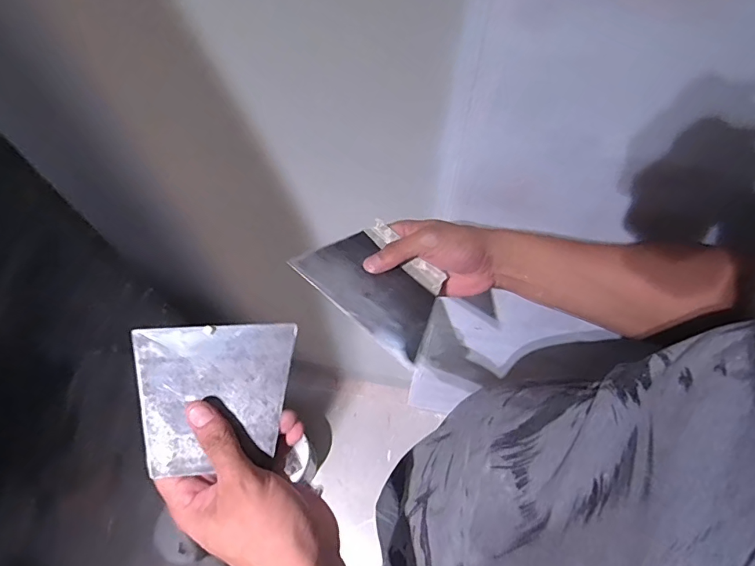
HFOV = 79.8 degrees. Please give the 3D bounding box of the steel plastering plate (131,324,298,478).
[{"bbox_3d":[-0.113,0.079,0.315,0.104,0.004,0.096,-2,78,-9],"label":"steel plastering plate"}]

